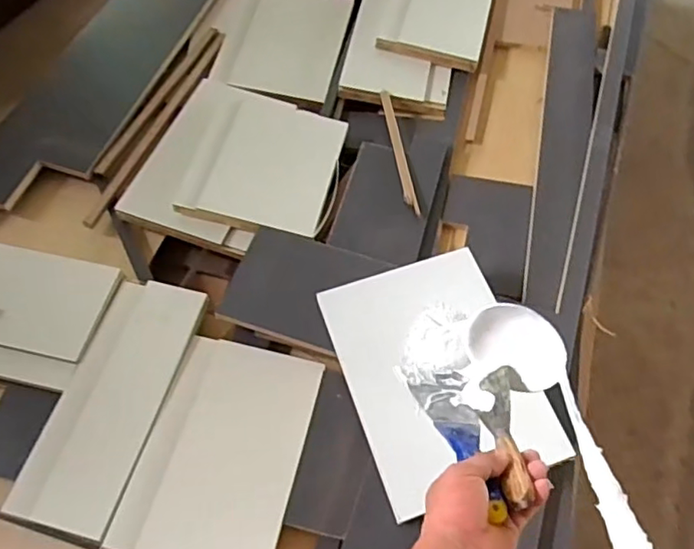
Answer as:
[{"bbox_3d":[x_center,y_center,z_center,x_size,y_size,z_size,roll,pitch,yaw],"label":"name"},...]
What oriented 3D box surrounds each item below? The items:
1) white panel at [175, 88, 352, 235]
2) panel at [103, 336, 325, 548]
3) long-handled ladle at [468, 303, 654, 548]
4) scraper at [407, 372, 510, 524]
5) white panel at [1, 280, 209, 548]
[{"bbox_3d":[-0.152,-0.220,1.139,0.266,0.018,0.306,13,61,8],"label":"white panel"},{"bbox_3d":[-0.178,0.256,0.859,0.216,0.018,0.331,11,61,7],"label":"panel"},{"bbox_3d":[0.213,0.215,0.488,0.078,0.096,0.487,-6,39,-6],"label":"long-handled ladle"},{"bbox_3d":[0.116,0.161,0.613,0.066,0.017,0.203,-6,26,-5],"label":"scraper"},{"bbox_3d":[-0.354,0.180,0.891,0.154,0.020,0.389,12,61,8],"label":"white panel"}]

